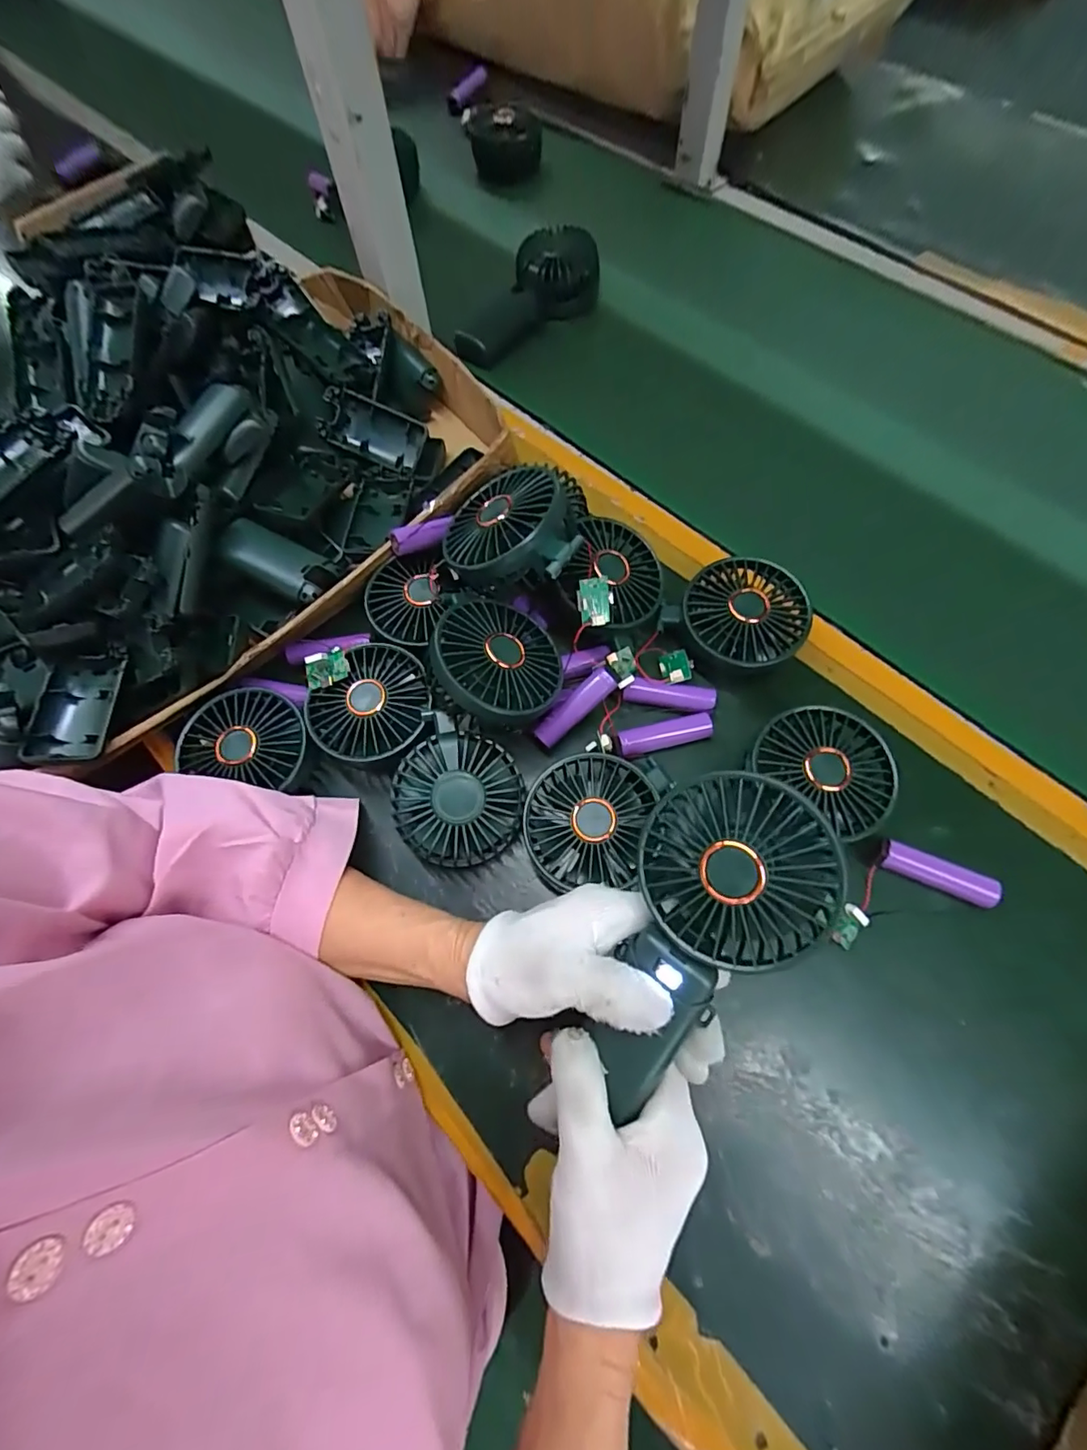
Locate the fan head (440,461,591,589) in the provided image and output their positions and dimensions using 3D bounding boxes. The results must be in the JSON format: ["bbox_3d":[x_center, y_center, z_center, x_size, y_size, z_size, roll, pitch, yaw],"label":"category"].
[{"bbox_3d":[-0.018,-0.129,0.353,0.091,0.039,0.085,-3,67,26],"label":"fan head"}]

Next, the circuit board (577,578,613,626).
[{"bbox_3d":[0.034,-0.081,0.350,0.023,0.007,0.030,-5,107,-15],"label":"circuit board"}]

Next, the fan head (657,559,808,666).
[{"bbox_3d":[0.143,-0.076,0.384,0.082,0.040,0.083,-1,68,1],"label":"fan head"}]

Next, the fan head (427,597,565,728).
[{"bbox_3d":[-0.032,-0.039,0.344,0.087,0.034,0.087,49,51,3],"label":"fan head"}]

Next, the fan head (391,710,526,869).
[{"bbox_3d":[-0.055,0.046,0.348,0.084,0.044,0.087,-1,68,1],"label":"fan head"}]

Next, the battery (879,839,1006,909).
[{"bbox_3d":[0.251,0.094,0.338,0.067,0.016,0.017,22,71,10],"label":"battery"}]

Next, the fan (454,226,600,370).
[{"bbox_3d":[-0.010,-0.438,0.550,0.088,0.061,0.167,28,72,12],"label":"fan"}]

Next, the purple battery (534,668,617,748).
[{"bbox_3d":[0.023,-0.011,0.372,0.066,0.017,0.018,-42,72,0],"label":"purple battery"}]

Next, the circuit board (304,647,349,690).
[{"bbox_3d":[-0.150,-0.038,0.363,0.031,0.006,0.022,-18,101,7],"label":"circuit board"}]

